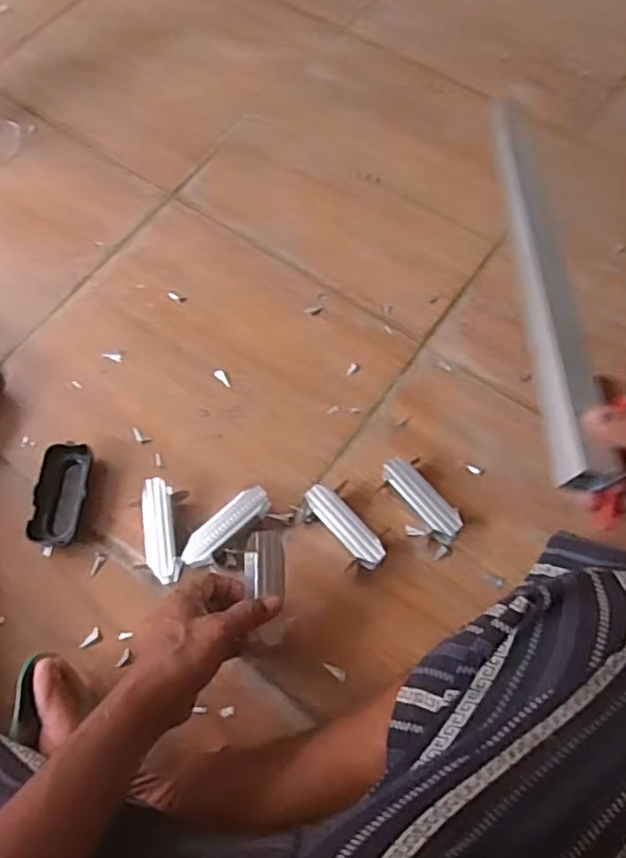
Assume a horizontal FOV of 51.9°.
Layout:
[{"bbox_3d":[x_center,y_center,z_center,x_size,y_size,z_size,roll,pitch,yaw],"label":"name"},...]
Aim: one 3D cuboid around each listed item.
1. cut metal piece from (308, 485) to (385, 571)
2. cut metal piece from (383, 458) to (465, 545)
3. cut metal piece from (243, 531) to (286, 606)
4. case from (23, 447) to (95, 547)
[{"bbox_3d":[0.032,0.101,0.661,0.029,0.031,0.101,-37,70,-13],"label":"cut metal piece"},{"bbox_3d":[0.111,0.074,0.666,0.032,0.030,0.098,-39,71,-14],"label":"cut metal piece"},{"bbox_3d":[-0.045,0.123,0.597,0.036,0.030,0.054,8,79,-16],"label":"cut metal piece"},{"bbox_3d":[-0.267,0.071,0.683,0.050,0.028,0.103,3,67,3],"label":"case"}]

